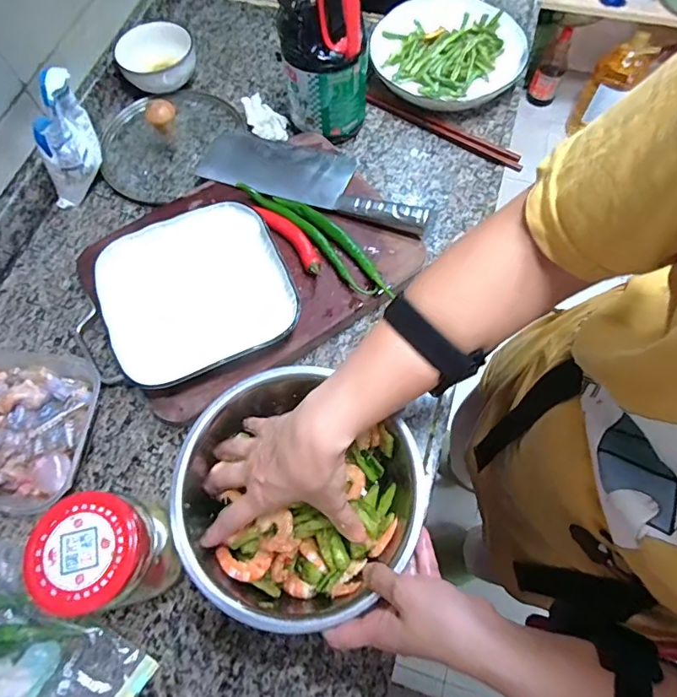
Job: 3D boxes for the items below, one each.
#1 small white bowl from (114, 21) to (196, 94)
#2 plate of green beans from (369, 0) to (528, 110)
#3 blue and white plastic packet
[{"bbox_3d":[-0.269,-0.429,0.703,0.110,0.054,0.102,-1,68,2],"label":"small white bowl"},{"bbox_3d":[0.159,-0.439,0.701,0.214,0.043,0.195,-1,68,2],"label":"plate of green beans"},{"bbox_3d":[-0.349,-0.265,0.595,0.065,0.134,0.100,-1,68,1],"label":"blue and white plastic packet"}]

